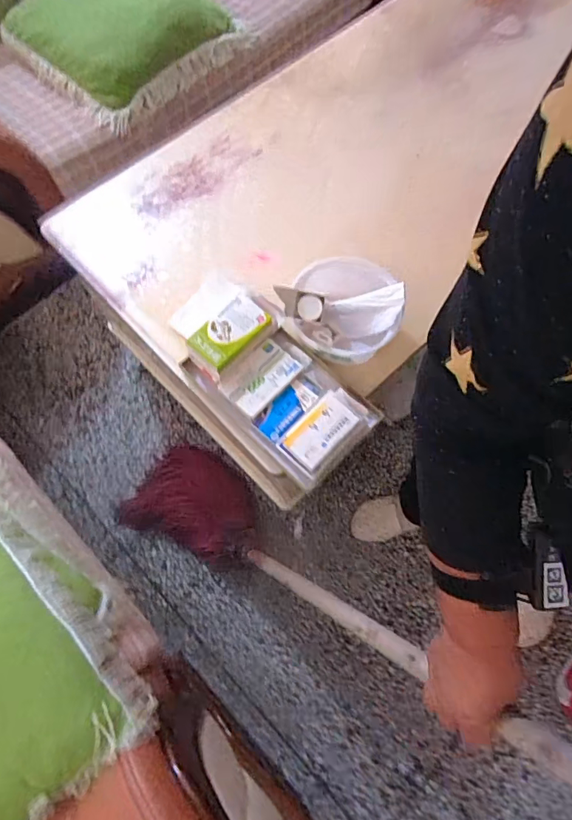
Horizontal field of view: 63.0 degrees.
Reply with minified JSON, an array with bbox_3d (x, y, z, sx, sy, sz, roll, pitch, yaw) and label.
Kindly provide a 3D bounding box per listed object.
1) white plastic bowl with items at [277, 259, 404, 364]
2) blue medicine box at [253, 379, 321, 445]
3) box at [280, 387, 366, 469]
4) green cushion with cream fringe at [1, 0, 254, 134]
[{"bbox_3d":[0.095,-0.168,0.762,0.175,0.097,0.176,0,68,1],"label":"white plastic bowl with items"},{"bbox_3d":[0.005,-0.003,0.735,0.053,0.016,0.111,42,75,16],"label":"blue medicine box"},{"bbox_3d":[0.055,0.023,0.708,0.073,0.034,0.129,40,74,15],"label":"box"},{"bbox_3d":[-0.451,-1.101,1.306,0.541,0.153,0.497,-42,73,-14],"label":"green cushion with cream fringe"}]

